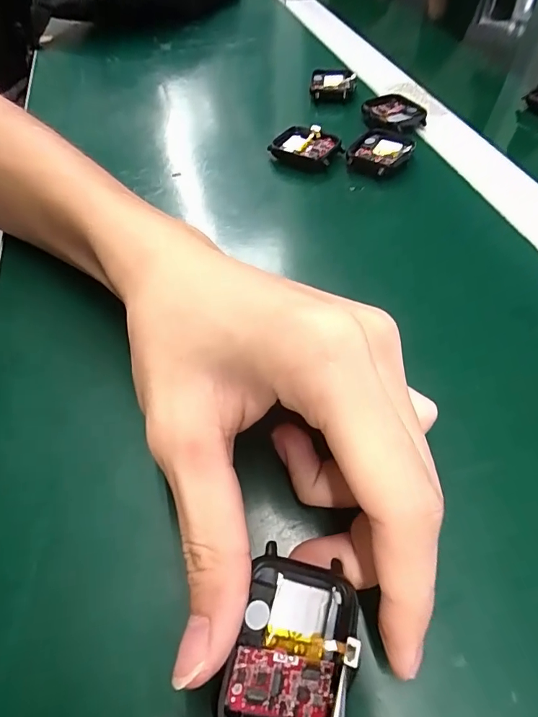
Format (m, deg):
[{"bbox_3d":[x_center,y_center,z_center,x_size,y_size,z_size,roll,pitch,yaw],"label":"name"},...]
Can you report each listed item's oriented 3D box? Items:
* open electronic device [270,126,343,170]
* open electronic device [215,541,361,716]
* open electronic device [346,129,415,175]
[{"bbox_3d":[0.028,-0.151,0.297,0.045,0.009,0.035,29,59,21],"label":"open electronic device"},{"bbox_3d":[0.007,0.083,0.120,0.035,0.013,0.046,21,68,-14],"label":"open electronic device"},{"bbox_3d":[0.077,-0.143,0.288,0.039,0.009,0.046,34,61,24],"label":"open electronic device"}]

